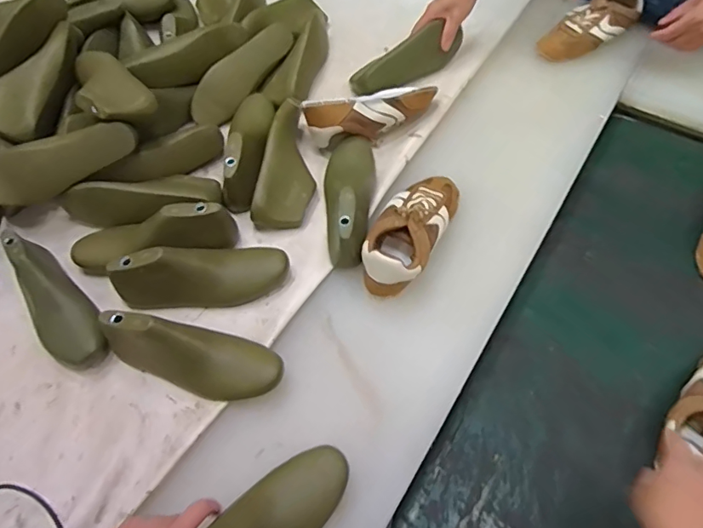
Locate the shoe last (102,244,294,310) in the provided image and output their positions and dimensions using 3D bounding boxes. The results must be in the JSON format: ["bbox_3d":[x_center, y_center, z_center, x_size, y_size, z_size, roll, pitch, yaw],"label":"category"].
[{"bbox_3d":[-0.201,0.013,0.657,0.226,0.071,0.066,-11,59,-5],"label":"shoe last"}]

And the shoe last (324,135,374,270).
[{"bbox_3d":[-0.006,-0.114,0.736,0.074,0.075,0.238,0,59,2],"label":"shoe last"}]

